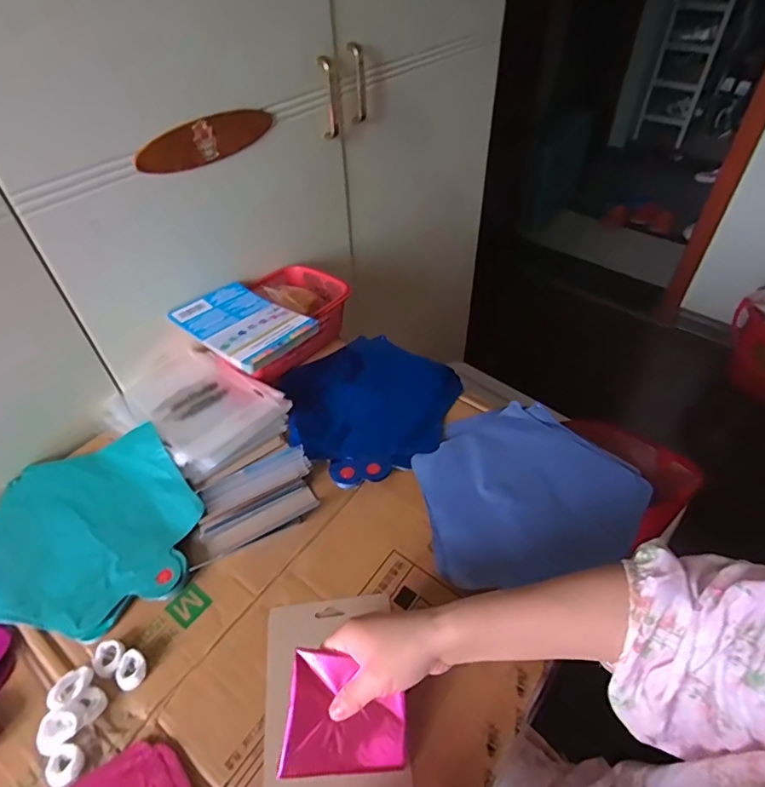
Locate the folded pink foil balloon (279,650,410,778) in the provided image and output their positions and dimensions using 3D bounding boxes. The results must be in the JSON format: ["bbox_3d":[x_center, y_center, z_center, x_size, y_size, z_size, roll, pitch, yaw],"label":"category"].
[{"bbox_3d":[-0.027,0.250,0.384,0.092,0.008,0.082,7,73,-4],"label":"folded pink foil balloon"}]

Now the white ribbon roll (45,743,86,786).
[{"bbox_3d":[-0.244,0.285,0.377,0.025,0.007,0.025,-1,45,1],"label":"white ribbon roll"}]

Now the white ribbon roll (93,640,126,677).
[{"bbox_3d":[-0.239,0.231,0.429,0.029,0.010,0.027,-1,45,1],"label":"white ribbon roll"}]

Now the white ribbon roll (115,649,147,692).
[{"bbox_3d":[-0.215,0.237,0.421,0.028,0.009,0.025,30,53,28],"label":"white ribbon roll"}]

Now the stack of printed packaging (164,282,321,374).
[{"bbox_3d":[-0.186,-0.098,0.650,0.184,0.018,0.119,33,55,29],"label":"stack of printed packaging"}]

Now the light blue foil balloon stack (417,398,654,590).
[{"bbox_3d":[0.164,0.099,0.556,0.243,0.014,0.206,-10,45,-8],"label":"light blue foil balloon stack"}]

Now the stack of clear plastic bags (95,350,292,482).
[{"bbox_3d":[-0.243,0.016,0.640,0.224,0.028,0.151,28,52,27],"label":"stack of clear plastic bags"}]

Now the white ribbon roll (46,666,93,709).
[{"bbox_3d":[-0.258,0.248,0.410,0.024,0.020,0.034,24,50,24],"label":"white ribbon roll"}]

